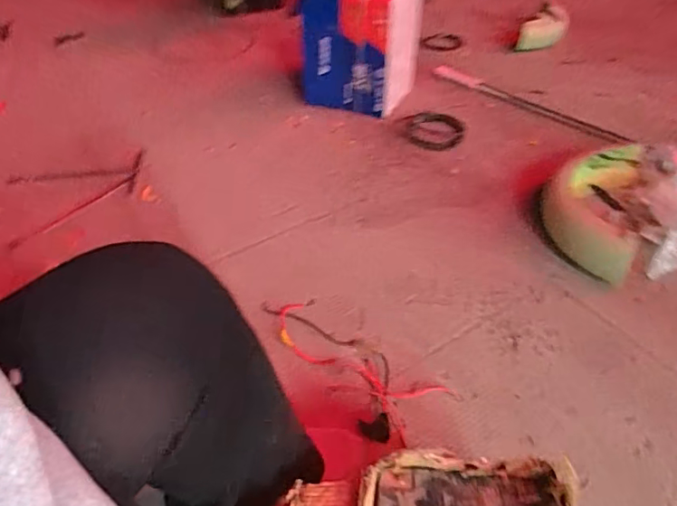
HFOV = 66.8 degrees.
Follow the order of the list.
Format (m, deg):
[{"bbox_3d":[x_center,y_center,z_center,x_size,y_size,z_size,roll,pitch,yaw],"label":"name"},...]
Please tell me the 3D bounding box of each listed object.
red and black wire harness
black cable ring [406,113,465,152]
[{"bbox_3d":[0.000,0.170,0.801,0.334,0.033,0.152,29,51,26],"label":"red and black wire harness"},{"bbox_3d":[0.247,-0.308,1.307,0.144,0.036,0.143,1,44,-1],"label":"black cable ring"}]

